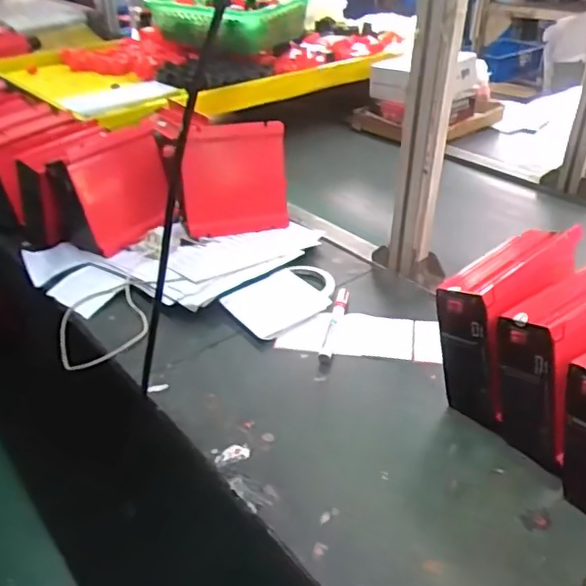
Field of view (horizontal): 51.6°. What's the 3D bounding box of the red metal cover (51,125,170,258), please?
[{"bbox_3d":[-0.275,-0.176,0.989,0.056,0.162,0.225,8,34,16],"label":"red metal cover"}]

